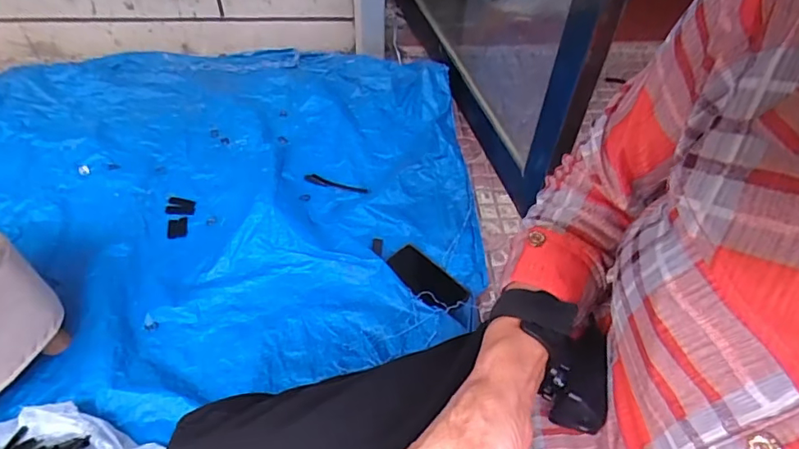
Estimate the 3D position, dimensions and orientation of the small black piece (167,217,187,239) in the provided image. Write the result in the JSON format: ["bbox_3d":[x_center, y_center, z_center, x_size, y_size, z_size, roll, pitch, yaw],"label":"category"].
[{"bbox_3d":[-0.442,0.008,1.021,0.038,0.009,0.047,-13,53,-10],"label":"small black piece"}]

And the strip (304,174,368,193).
[{"bbox_3d":[-0.136,-0.085,1.092,0.137,0.010,0.023,12,53,9],"label":"strip"}]

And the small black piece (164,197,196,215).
[{"bbox_3d":[-0.448,-0.038,1.048,0.058,0.006,0.040,4,52,3],"label":"small black piece"}]

